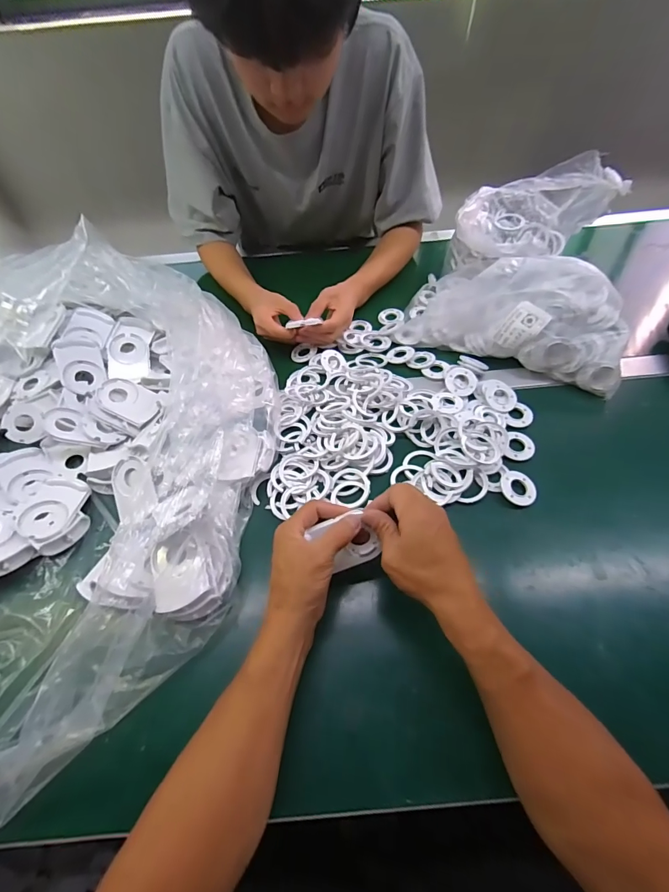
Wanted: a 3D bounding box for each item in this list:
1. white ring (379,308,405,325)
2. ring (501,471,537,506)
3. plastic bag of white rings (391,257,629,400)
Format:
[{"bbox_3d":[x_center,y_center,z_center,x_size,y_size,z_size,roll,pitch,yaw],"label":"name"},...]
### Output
[{"bbox_3d":[0.100,-0.228,0.696,0.045,0.012,0.046,13,56,13],"label":"white ring"},{"bbox_3d":[0.224,0.050,0.478,0.044,0.010,0.042,-1,58,2],"label":"ring"},{"bbox_3d":[0.277,-0.228,0.610,0.317,0.090,0.220,16,60,12],"label":"plastic bag of white rings"}]

